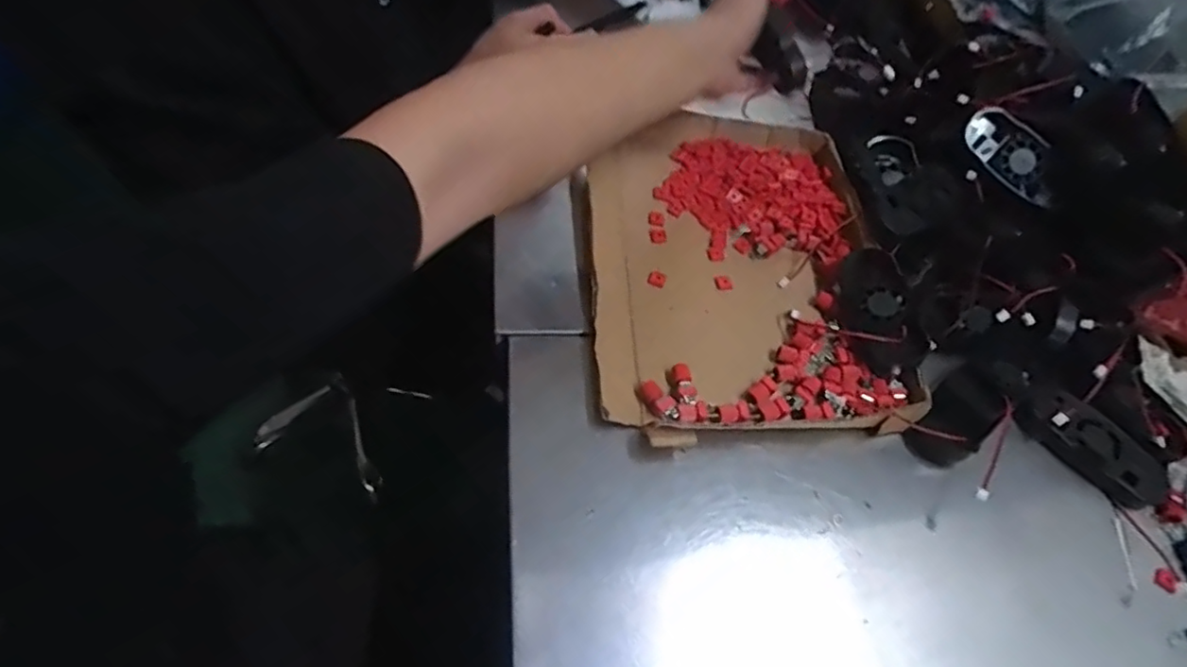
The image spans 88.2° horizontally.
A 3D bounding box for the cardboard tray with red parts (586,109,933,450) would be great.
[{"bbox_3d":[0.122,-0.068,0.535,0.245,0.033,0.339,2,59,-8],"label":"cardboard tray with red parts"}]

